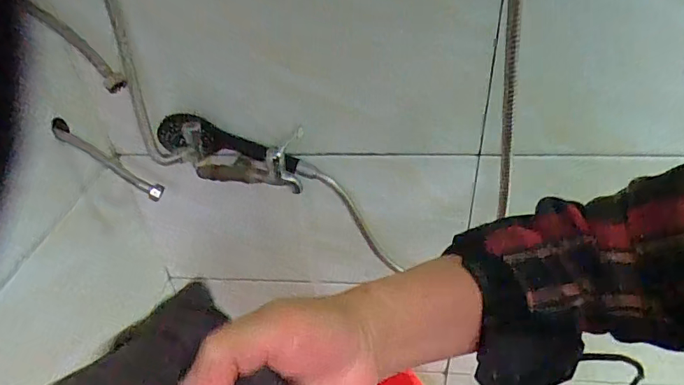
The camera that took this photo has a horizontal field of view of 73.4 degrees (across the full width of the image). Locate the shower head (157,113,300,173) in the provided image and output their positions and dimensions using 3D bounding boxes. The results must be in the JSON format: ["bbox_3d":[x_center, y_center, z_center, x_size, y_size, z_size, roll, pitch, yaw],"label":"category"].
[{"bbox_3d":[-0.167,-0.072,0.683,0.206,0.058,0.050,14,36,-11],"label":"shower head"}]

